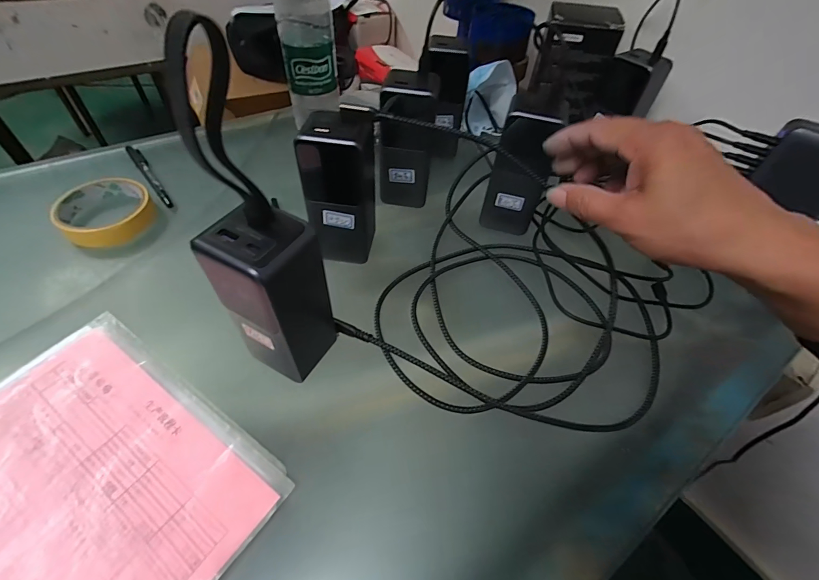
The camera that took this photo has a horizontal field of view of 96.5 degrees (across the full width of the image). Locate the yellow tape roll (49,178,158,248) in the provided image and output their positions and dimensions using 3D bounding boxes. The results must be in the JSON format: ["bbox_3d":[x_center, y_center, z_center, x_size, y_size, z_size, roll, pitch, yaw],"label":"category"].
[{"bbox_3d":[-0.317,-0.084,0.383,0.091,0.025,0.084,3,52,-4],"label":"yellow tape roll"}]

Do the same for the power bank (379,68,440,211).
[{"bbox_3d":[-0.004,-0.150,0.382,0.057,0.129,0.044,0,52,-6],"label":"power bank"}]

